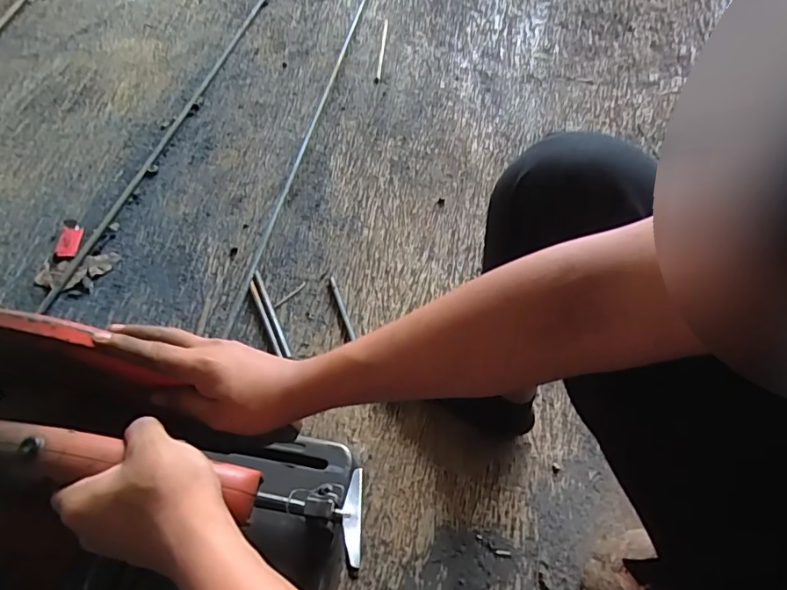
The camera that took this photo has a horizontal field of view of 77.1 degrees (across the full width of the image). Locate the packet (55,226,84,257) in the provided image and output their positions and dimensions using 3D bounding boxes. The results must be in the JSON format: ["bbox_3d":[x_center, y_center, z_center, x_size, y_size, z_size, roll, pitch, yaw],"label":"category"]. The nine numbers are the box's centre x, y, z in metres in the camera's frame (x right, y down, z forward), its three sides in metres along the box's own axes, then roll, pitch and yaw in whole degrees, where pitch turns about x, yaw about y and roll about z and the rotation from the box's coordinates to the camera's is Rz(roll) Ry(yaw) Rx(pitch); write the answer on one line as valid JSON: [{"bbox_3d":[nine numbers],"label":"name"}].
[{"bbox_3d":[-0.619,-0.102,0.947,0.038,0.015,0.068,-2,59,1],"label":"packet"}]

